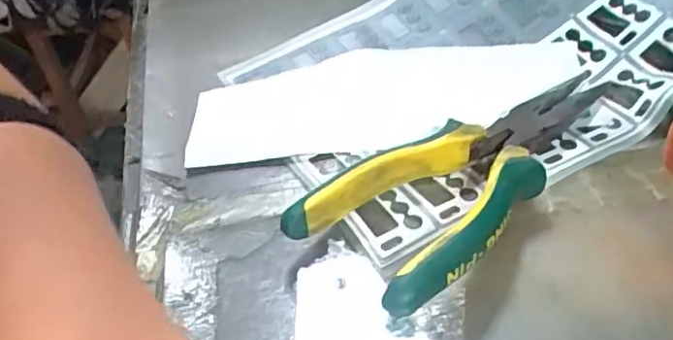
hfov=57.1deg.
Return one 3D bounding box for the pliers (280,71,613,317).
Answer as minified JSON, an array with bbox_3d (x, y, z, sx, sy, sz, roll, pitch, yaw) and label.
[{"bbox_3d":[0.068,-0.006,0.286,0.187,0.030,0.068,-36,52,-27],"label":"pliers"}]

